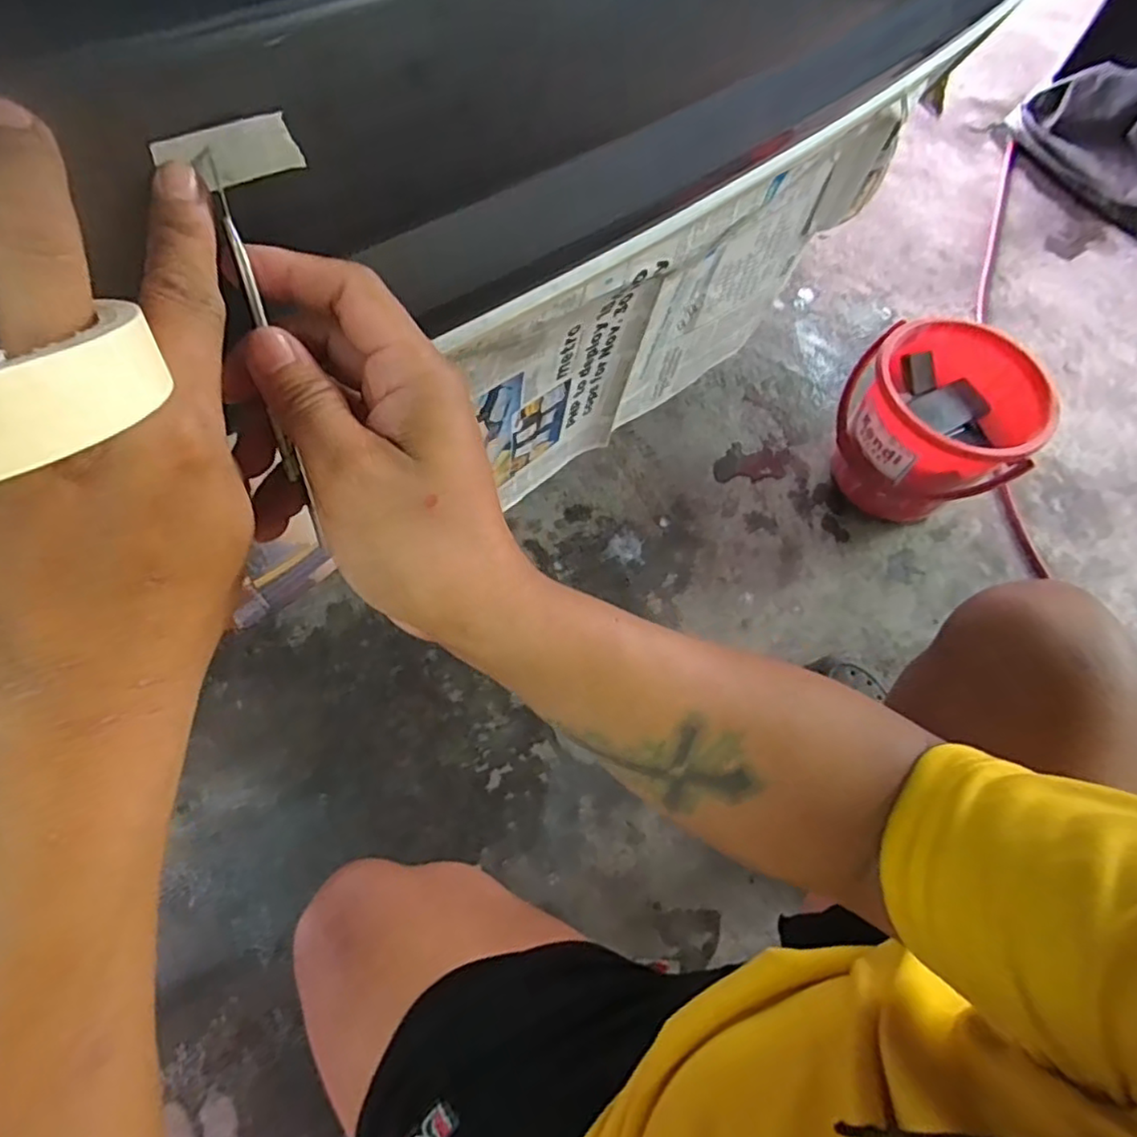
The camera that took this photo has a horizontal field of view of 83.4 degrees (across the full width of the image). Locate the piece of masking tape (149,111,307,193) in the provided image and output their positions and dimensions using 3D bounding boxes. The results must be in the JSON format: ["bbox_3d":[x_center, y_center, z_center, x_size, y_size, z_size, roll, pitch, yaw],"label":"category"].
[{"bbox_3d":[-0.109,-0.134,0.207,0.044,0.017,0.004,-33,61,-22],"label":"piece of masking tape"}]

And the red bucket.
[{"bbox_3d":[0.533,-0.203,0.979,0.261,0.233,0.222,38,66,14],"label":"red bucket"}]

